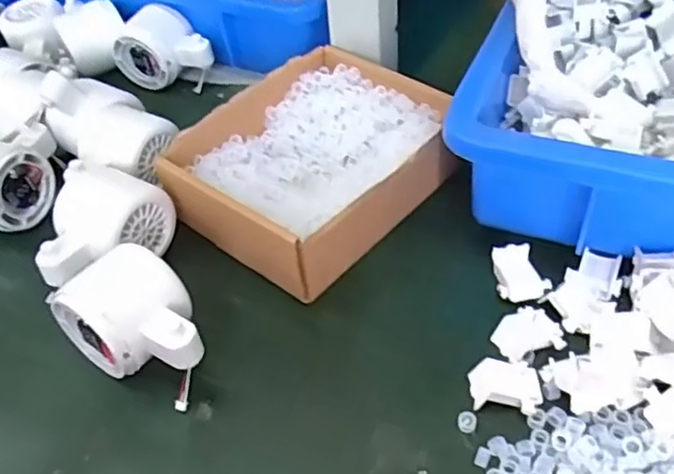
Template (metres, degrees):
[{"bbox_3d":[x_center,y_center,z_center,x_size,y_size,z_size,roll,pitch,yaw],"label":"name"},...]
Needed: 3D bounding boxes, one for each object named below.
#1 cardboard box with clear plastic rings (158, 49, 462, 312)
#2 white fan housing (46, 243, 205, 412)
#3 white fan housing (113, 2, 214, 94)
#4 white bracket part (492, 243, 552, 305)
[{"bbox_3d":[-0.014,-0.052,0.435,0.144,0.047,0.177,31,56,31],"label":"cardboard box with clear plastic rings"},{"bbox_3d":[-0.105,0.046,0.349,0.082,0.054,0.056,24,53,27],"label":"white fan housing"},{"bbox_3d":[-0.149,-0.158,0.556,0.079,0.048,0.062,27,54,29],"label":"white fan housing"},{"bbox_3d":[0.106,0.021,0.375,0.029,0.009,0.037,-8,45,-1],"label":"white bracket part"}]

